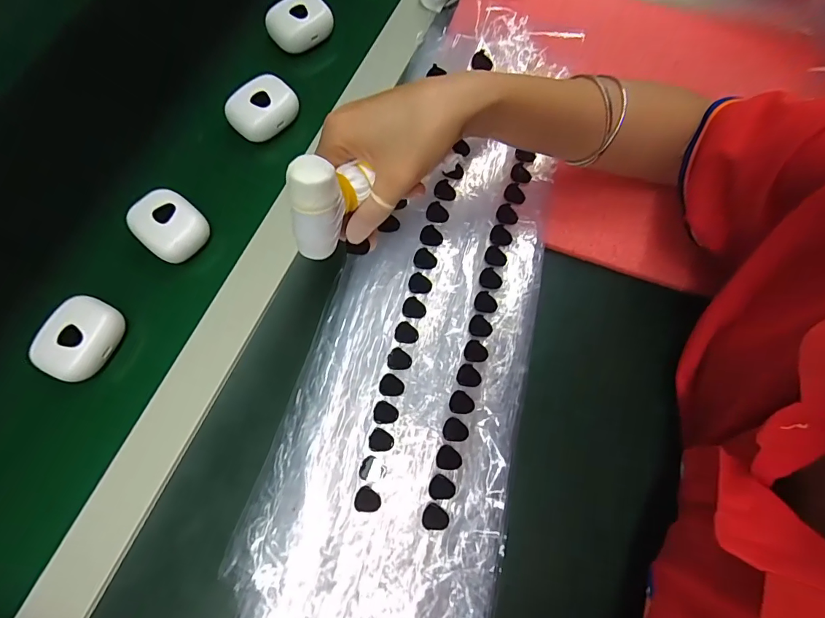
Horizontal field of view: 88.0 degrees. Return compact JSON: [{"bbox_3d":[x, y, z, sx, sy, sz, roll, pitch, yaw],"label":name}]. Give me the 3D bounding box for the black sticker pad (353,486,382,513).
[{"bbox_3d":[-0.029,0.127,0.282,0.017,0.004,0.015,26,76,8],"label":"black sticker pad"}]

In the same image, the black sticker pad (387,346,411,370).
[{"bbox_3d":[-0.009,0.036,0.308,0.016,0.004,0.016,14,74,5],"label":"black sticker pad"}]

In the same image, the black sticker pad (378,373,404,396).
[{"bbox_3d":[-0.015,0.054,0.303,0.017,0.004,0.015,14,74,5],"label":"black sticker pad"}]

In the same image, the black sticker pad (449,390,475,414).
[{"bbox_3d":[0.035,0.066,0.300,0.018,0.004,0.016,12,74,4],"label":"black sticker pad"}]

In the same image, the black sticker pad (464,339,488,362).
[{"bbox_3d":[0.047,0.030,0.310,0.017,0.004,0.016,9,74,4],"label":"black sticker pad"}]

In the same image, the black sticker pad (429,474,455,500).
[{"bbox_3d":[0.020,0.119,0.285,0.017,0.004,0.015,12,74,4],"label":"black sticker pad"}]

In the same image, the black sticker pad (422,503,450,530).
[{"bbox_3d":[0.015,0.137,0.281,0.017,0.004,0.015,11,73,0],"label":"black sticker pad"}]

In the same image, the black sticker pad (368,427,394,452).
[{"bbox_3d":[-0.022,0.090,0.293,0.017,0.004,0.015,13,74,5],"label":"black sticker pad"}]

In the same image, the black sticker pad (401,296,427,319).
[{"bbox_3d":[0.001,-0.001,0.317,0.017,0.004,0.016,16,75,6],"label":"black sticker pad"}]

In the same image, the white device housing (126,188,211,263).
[{"bbox_3d":[-0.192,-0.066,0.337,0.051,0.020,0.046,34,77,10],"label":"white device housing"}]

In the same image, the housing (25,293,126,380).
[{"bbox_3d":[-0.241,0.021,0.308,0.040,0.021,0.058,26,76,8],"label":"housing"}]

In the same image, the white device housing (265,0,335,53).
[{"bbox_3d":[-0.105,-0.268,0.400,0.054,0.024,0.043,-43,77,-11],"label":"white device housing"}]

